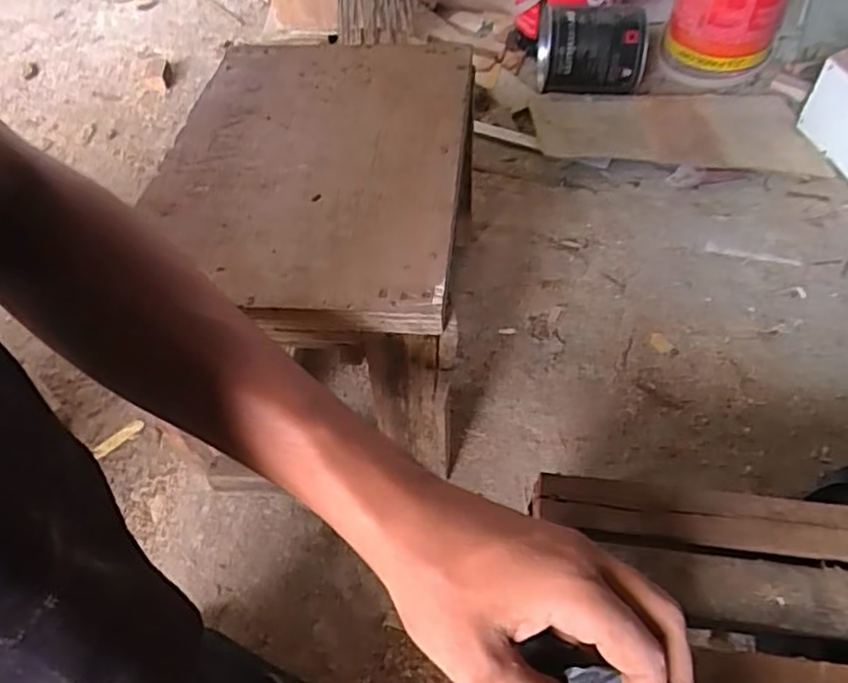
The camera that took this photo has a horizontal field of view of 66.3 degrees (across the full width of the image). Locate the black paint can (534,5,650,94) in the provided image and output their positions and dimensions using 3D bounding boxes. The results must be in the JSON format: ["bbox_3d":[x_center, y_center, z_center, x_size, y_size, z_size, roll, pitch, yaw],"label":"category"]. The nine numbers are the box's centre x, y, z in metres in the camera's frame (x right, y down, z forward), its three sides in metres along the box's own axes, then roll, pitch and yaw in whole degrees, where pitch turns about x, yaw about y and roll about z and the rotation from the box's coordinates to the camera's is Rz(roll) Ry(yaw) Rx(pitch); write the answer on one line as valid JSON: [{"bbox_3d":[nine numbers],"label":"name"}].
[{"bbox_3d":[0.224,-0.392,0.868,0.137,0.092,0.111,5,52,6],"label":"black paint can"}]

